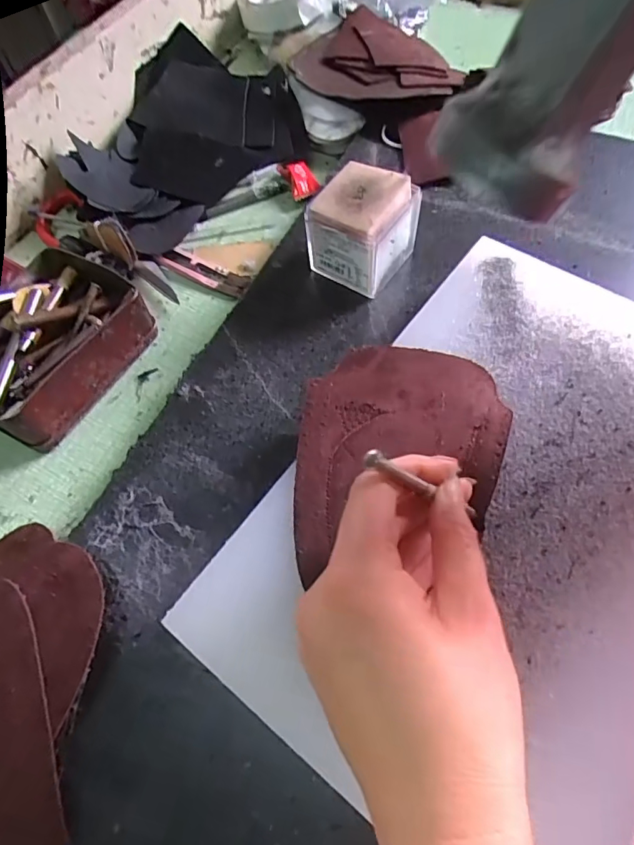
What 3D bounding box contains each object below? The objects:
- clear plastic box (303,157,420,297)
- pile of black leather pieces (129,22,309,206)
[{"bbox_3d":[0.030,-0.128,0.335,0.057,0.060,0.063,32,69,18],"label":"clear plastic box"},{"bbox_3d":[-0.101,-0.279,0.455,0.153,0.042,0.180,-22,63,-8],"label":"pile of black leather pieces"}]

